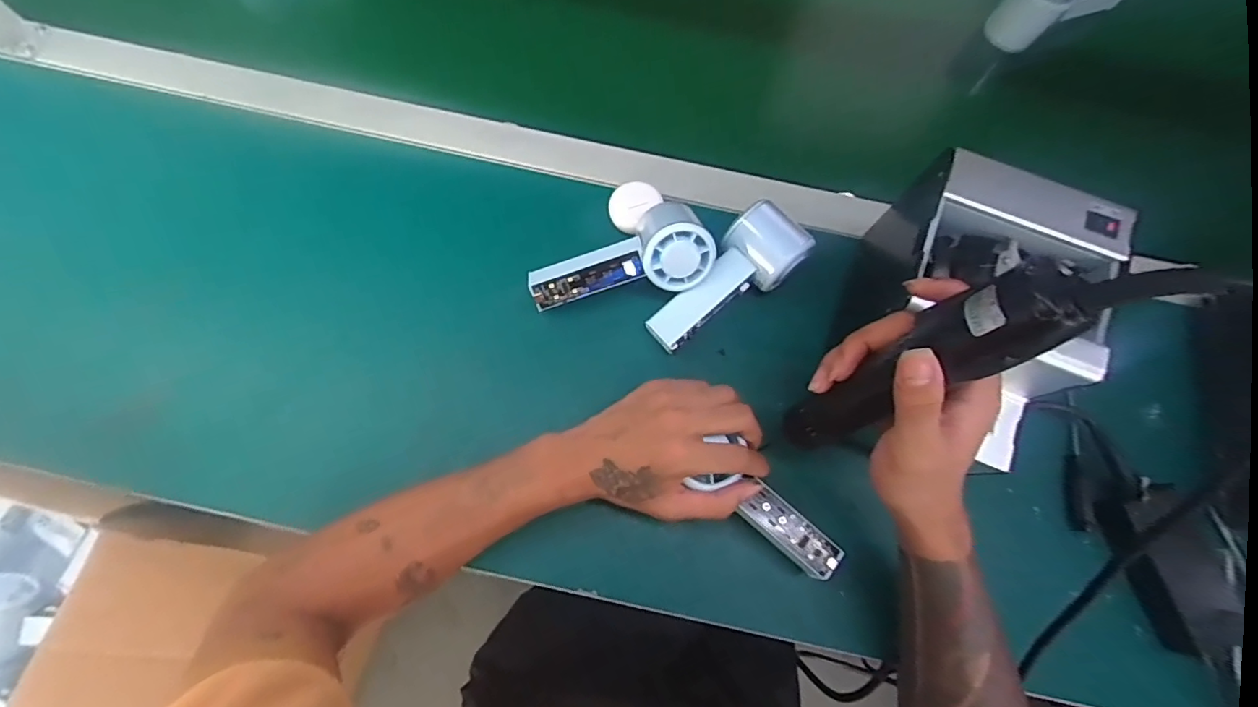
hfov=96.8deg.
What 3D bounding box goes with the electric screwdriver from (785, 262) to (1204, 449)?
[{"bbox_3d":[0.159,0.005,0.301,0.041,0.212,0.039,-21,75,-24],"label":"electric screwdriver"}]

